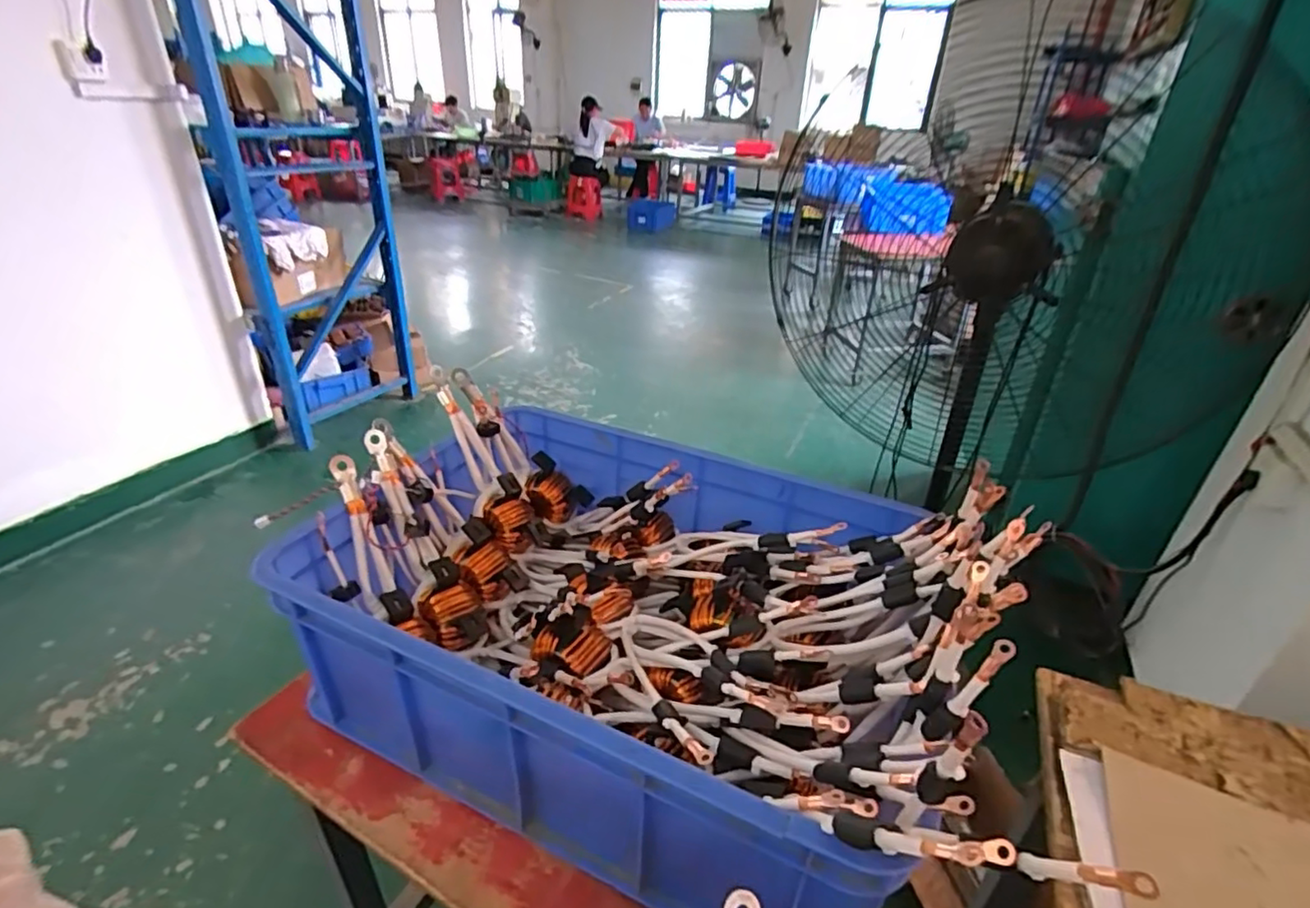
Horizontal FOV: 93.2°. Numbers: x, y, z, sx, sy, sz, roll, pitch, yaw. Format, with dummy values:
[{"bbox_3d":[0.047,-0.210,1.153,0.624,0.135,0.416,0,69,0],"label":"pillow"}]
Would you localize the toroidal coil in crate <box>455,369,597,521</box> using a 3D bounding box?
[{"bbox_3d":[-0.189,-0.011,0.848,0.058,0.251,0.061,-35,14,10],"label":"toroidal coil in crate"}]

